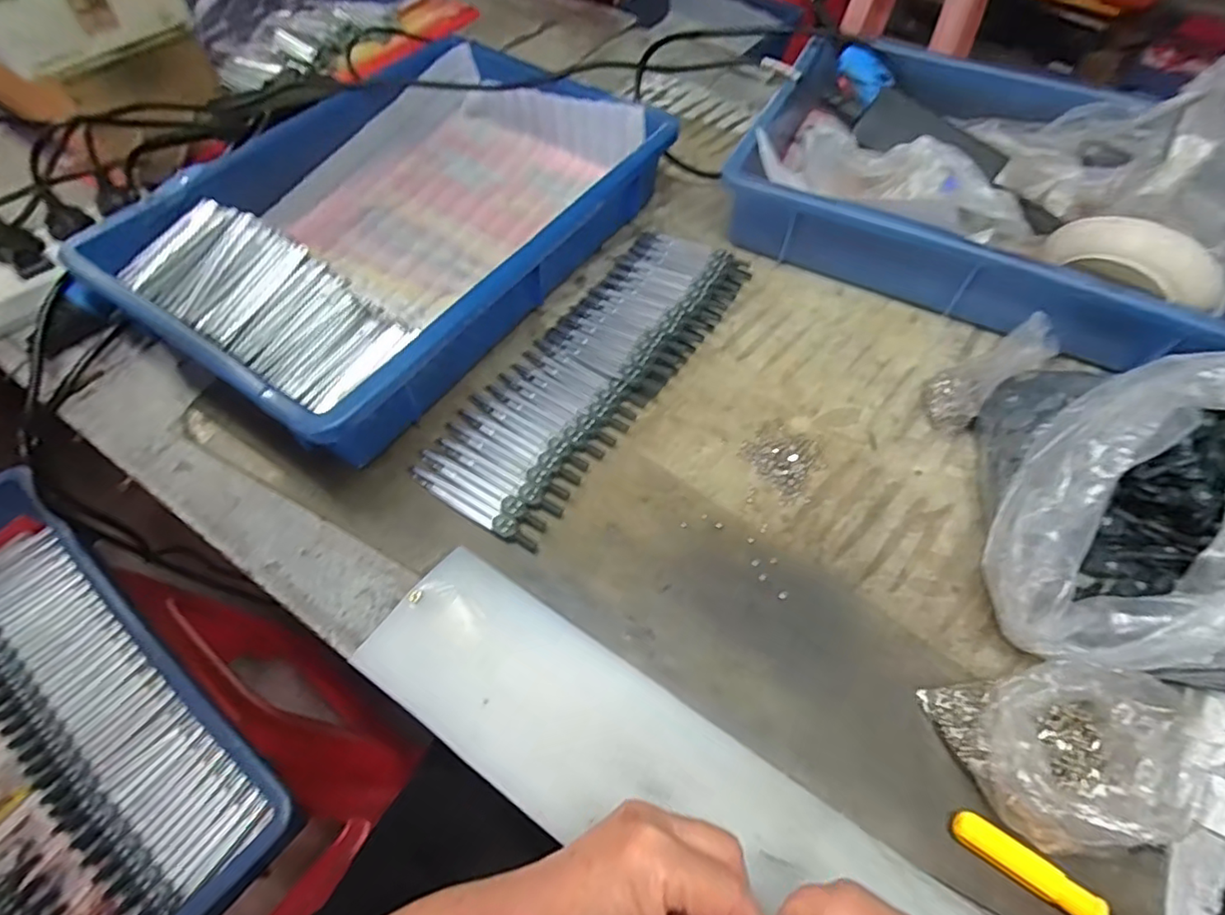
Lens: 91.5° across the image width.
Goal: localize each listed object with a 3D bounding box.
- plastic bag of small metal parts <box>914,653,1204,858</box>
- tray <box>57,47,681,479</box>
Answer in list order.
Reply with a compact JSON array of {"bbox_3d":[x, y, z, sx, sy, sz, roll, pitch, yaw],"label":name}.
[{"bbox_3d":[0.245,0.158,0.321,0.114,0.051,0.084,-4,58,-3],"label":"plastic bag of small metal parts"},{"bbox_3d":[-0.175,-0.203,0.512,0.281,0.091,0.408,30,62,17],"label":"tray"}]

